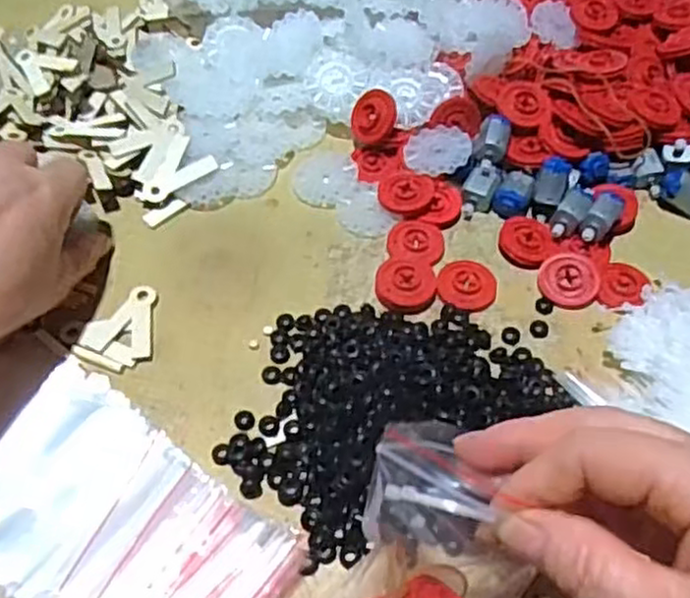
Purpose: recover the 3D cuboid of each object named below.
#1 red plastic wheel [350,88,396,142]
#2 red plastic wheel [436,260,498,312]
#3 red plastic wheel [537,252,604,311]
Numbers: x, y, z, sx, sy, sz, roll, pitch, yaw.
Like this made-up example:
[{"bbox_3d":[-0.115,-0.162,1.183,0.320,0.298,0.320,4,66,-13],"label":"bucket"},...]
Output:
[{"bbox_3d":[0.016,-0.112,0.452,0.030,0.031,0.006,14,16,35],"label":"red plastic wheel"},{"bbox_3d":[0.067,-0.008,0.403,0.032,0.007,0.031,1,55,-1],"label":"red plastic wheel"},{"bbox_3d":[0.124,-0.012,0.403,0.031,0.007,0.031,-7,55,-7],"label":"red plastic wheel"}]

